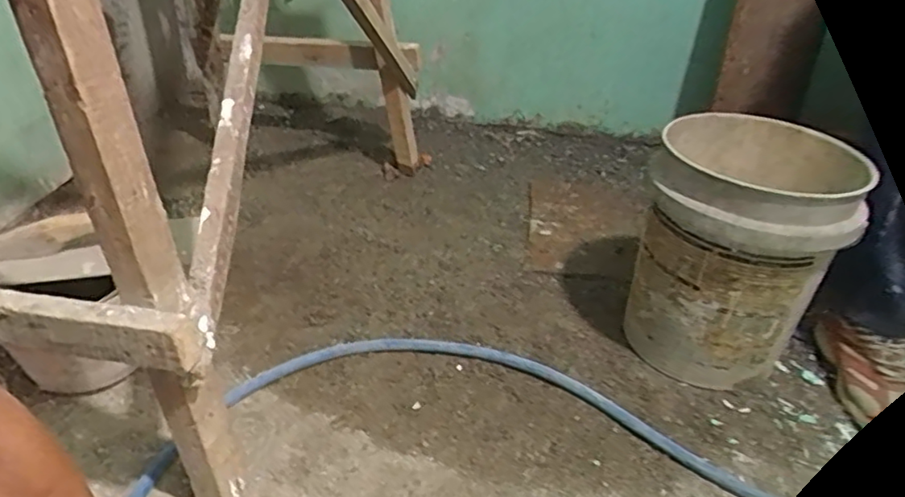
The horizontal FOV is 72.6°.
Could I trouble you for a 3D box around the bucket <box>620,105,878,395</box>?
[{"bbox_3d":[0.447,0.009,1.008,0.264,0.362,0.285,3,34,-2],"label":"bucket"}]

